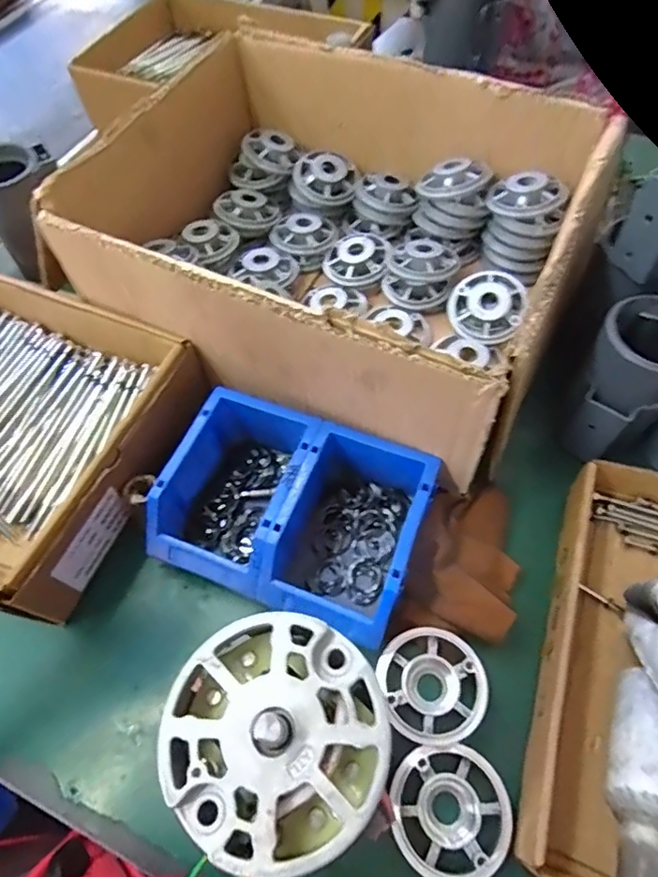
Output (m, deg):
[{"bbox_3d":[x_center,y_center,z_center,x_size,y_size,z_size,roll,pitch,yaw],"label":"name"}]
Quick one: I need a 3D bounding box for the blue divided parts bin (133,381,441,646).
[{"bbox_3d":[-0.030,0.060,0.460,0.213,0.077,0.163,19,62,13],"label":"blue divided parts bin"}]

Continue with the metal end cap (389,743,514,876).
[{"bbox_3d":[0.083,0.259,0.369,0.080,0.027,0.077,-1,60,2],"label":"metal end cap"}]

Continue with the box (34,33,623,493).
[{"bbox_3d":[0.021,-0.237,0.548,0.437,0.165,0.423,24,64,16],"label":"box"}]

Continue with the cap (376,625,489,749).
[{"bbox_3d":[0.078,0.187,0.403,0.076,0.023,0.080,-1,60,2],"label":"cap"}]

